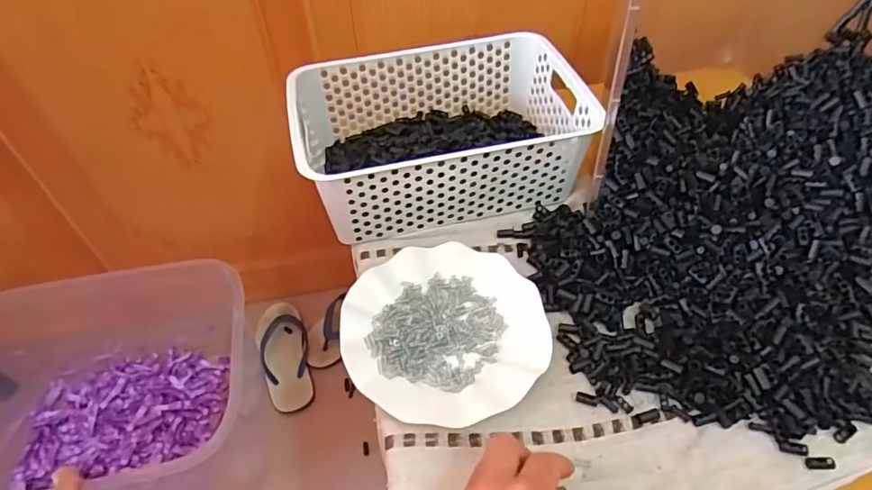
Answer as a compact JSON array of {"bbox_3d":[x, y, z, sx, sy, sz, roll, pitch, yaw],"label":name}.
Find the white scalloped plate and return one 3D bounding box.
[{"bbox_3d":[0.007,0.077,0.480,0.178,0.022,0.177,0,50,0],"label":"white scalloped plate"}]

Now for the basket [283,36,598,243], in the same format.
[{"bbox_3d":[0.002,-0.128,0.588,0.299,0.101,0.196,-12,51,-9],"label":"basket"}]

